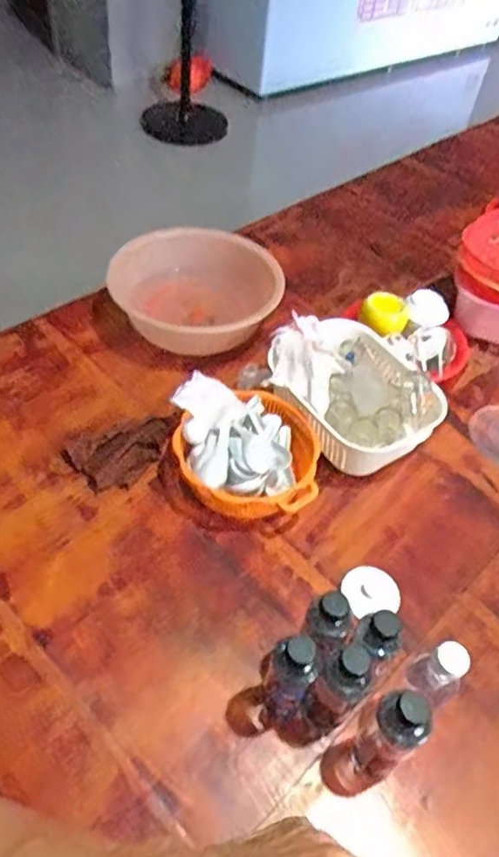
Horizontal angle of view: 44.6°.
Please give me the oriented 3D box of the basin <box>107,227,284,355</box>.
[{"bbox_3d":[-0.109,-0.275,1.188,0.324,0.105,0.303,3,47,-3],"label":"basin"}]

